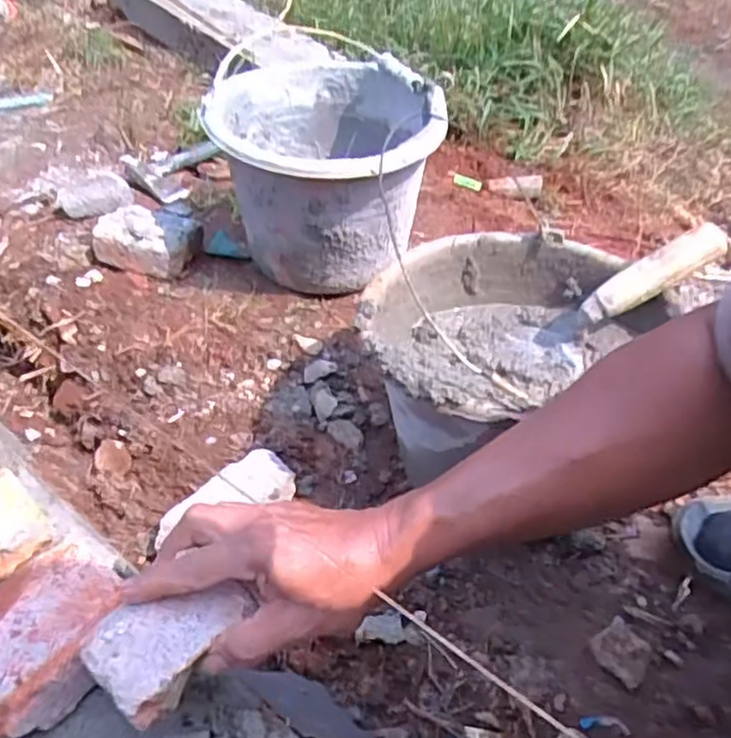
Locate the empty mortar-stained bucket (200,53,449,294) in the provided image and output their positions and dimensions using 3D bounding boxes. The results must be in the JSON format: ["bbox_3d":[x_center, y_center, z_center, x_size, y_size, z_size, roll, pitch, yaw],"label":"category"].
[{"bbox_3d":[-0.038,-0.222,0.797,0.244,0.189,0.277,-4,42,3],"label":"empty mortar-stained bucket"}]

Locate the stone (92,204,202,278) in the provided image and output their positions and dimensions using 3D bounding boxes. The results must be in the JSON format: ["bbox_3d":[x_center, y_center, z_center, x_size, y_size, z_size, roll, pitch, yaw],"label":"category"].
[{"bbox_3d":[-0.272,-0.162,0.849,0.119,0.048,0.077,9,44,17],"label":"stone"}]

